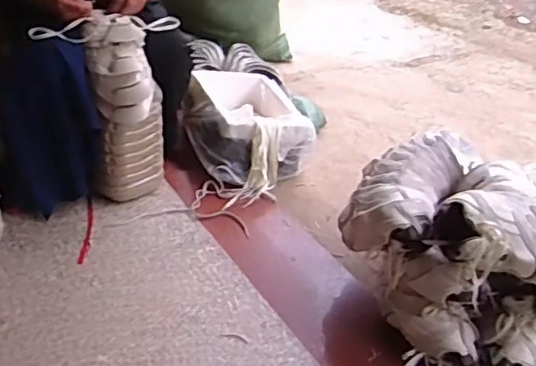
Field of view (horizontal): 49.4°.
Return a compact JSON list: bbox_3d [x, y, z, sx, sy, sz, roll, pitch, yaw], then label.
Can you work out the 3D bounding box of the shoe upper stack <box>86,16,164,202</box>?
[{"bbox_3d":[-0.335,-0.159,1.386,0.158,0.433,0.147,1,35,-6],"label":"shoe upper stack"}]

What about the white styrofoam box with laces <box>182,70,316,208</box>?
[{"bbox_3d":[-0.062,-0.165,1.673,0.337,0.172,0.499,-4,36,-12],"label":"white styrofoam box with laces"}]

